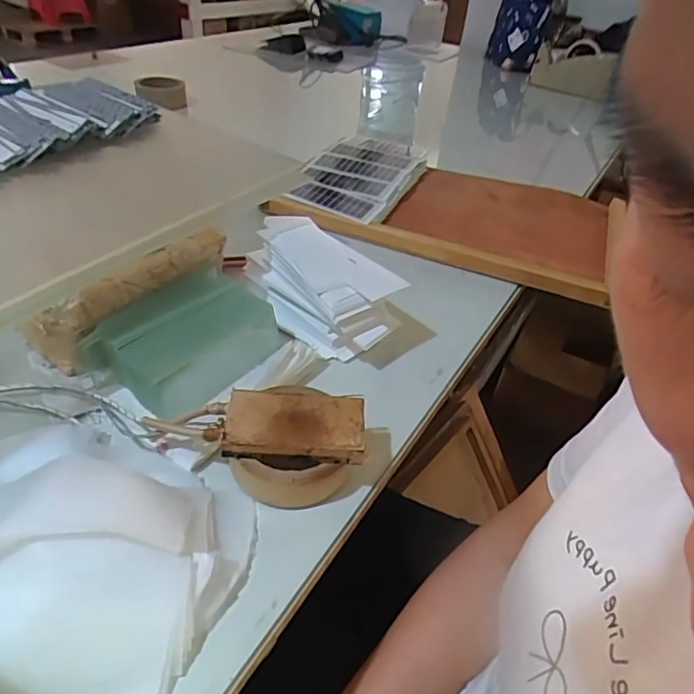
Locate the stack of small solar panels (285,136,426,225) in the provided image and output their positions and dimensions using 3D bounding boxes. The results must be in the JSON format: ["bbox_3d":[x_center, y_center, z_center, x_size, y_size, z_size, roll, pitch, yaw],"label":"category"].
[{"bbox_3d":[0.020,-0.256,0.773,0.141,0.032,0.225,20,42,15],"label":"stack of small solar panels"}]

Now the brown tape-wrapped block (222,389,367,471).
[{"bbox_3d":[-0.038,0.058,0.380,0.098,0.018,0.056,2,40,-6],"label":"brown tape-wrapped block"}]

